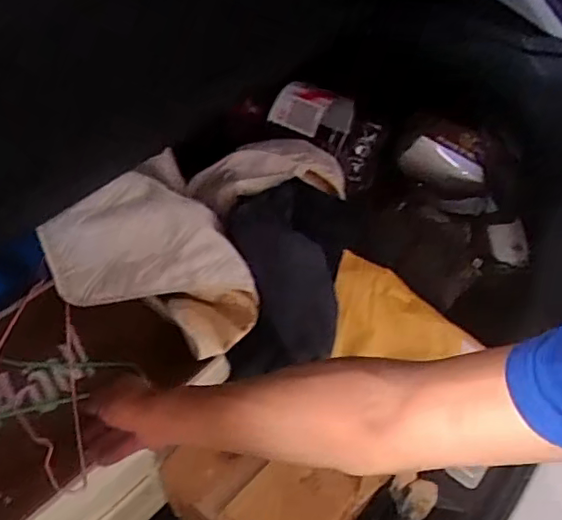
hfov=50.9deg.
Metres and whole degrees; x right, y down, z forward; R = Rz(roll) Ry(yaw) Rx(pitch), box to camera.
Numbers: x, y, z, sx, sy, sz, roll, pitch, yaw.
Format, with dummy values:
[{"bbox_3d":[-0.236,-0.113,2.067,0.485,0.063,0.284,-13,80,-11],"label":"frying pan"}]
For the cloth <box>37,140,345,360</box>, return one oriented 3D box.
[{"bbox_3d":[-0.102,-0.081,0.863,0.276,0.122,0.441,20,51,19],"label":"cloth"}]

